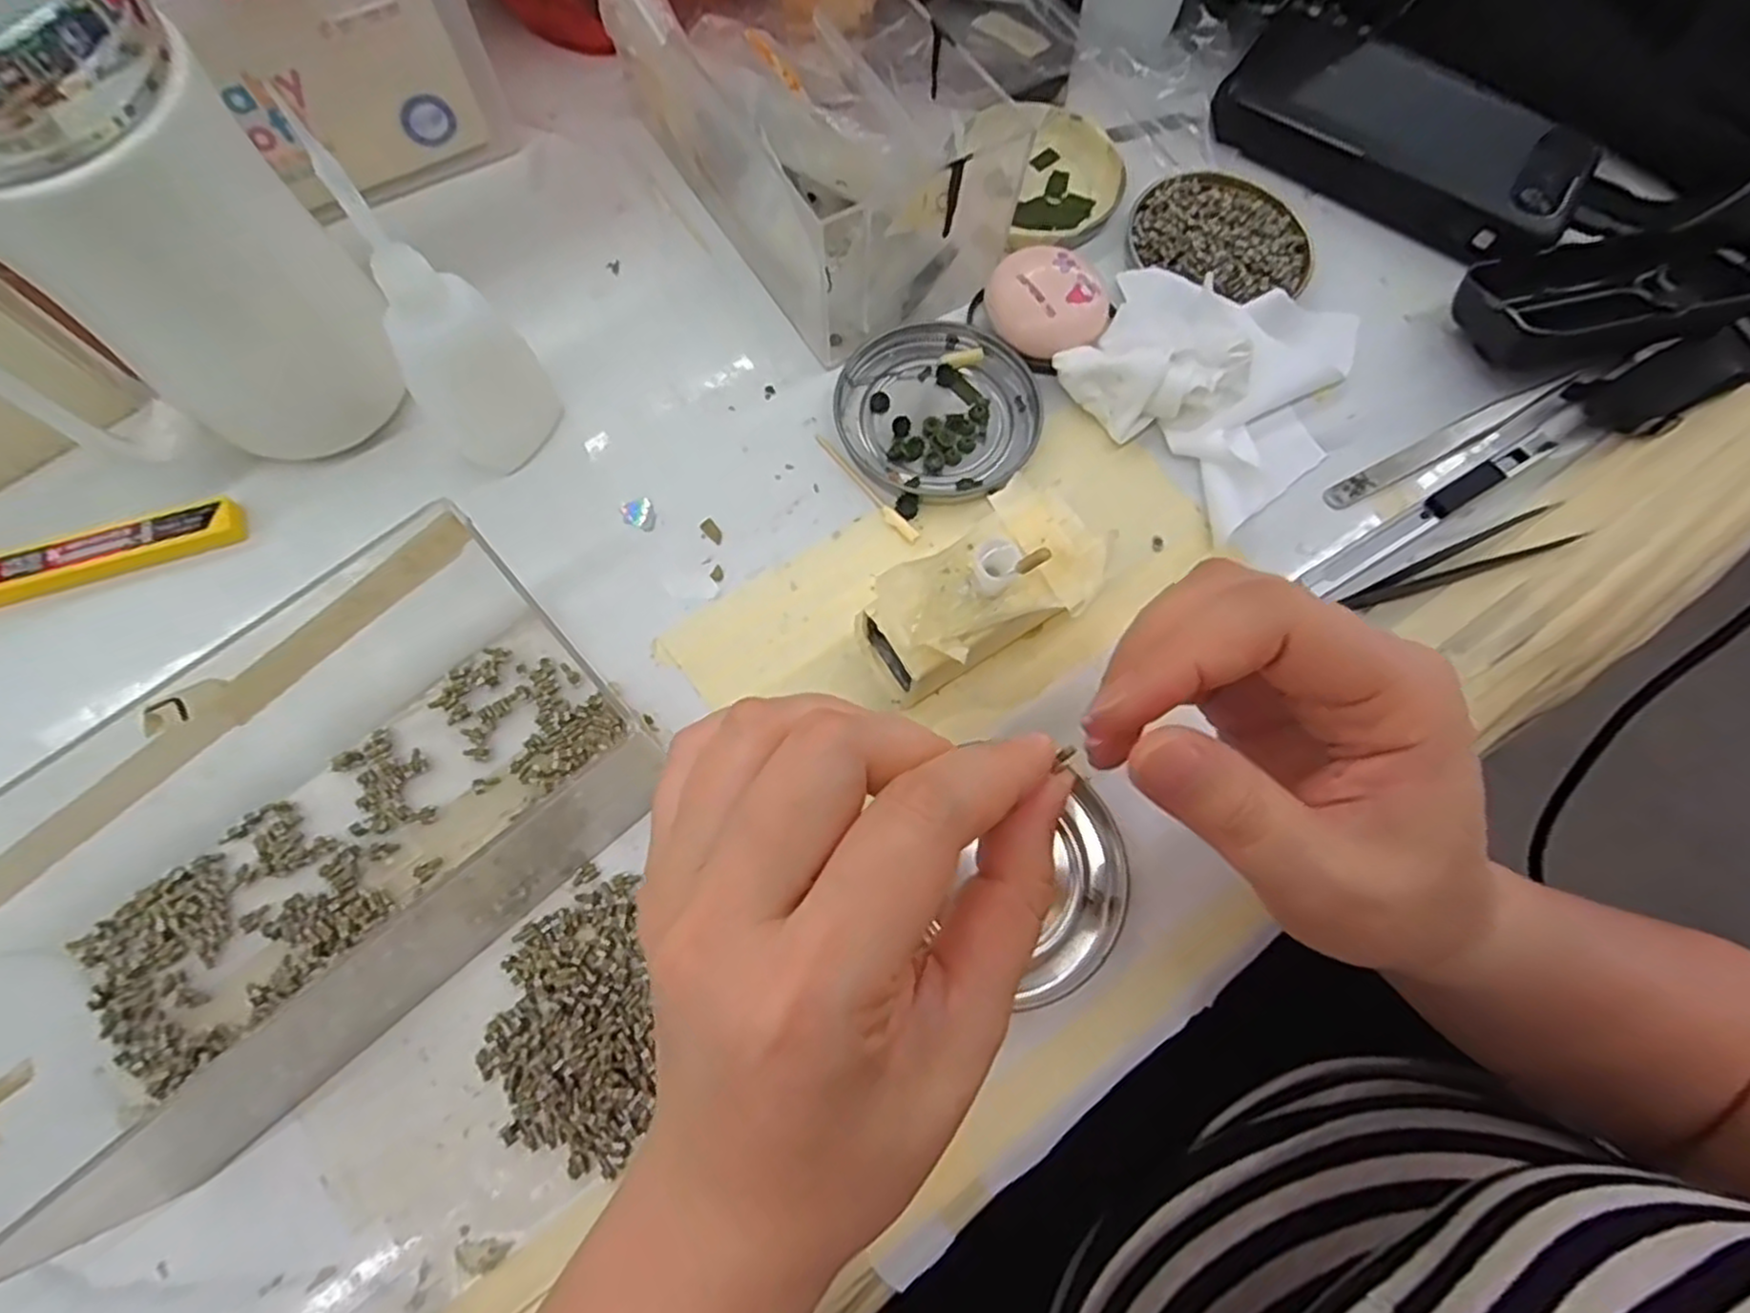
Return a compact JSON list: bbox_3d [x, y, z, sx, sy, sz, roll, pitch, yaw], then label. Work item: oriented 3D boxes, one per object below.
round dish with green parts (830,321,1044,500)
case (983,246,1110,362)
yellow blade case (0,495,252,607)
[{"bbox_3d":[0.024,-0.098,0.298,0.075,0.007,0.076,1,72,-2],"label":"round dish with green parts"},{"bbox_3d":[0.069,-0.140,0.304,0.043,0.021,0.044,1,72,-2],"label":"case"},{"bbox_3d":[-0.277,-0.034,0.264,0.102,0.007,0.018,-19,74,-8],"label":"yellow blade case"}]

